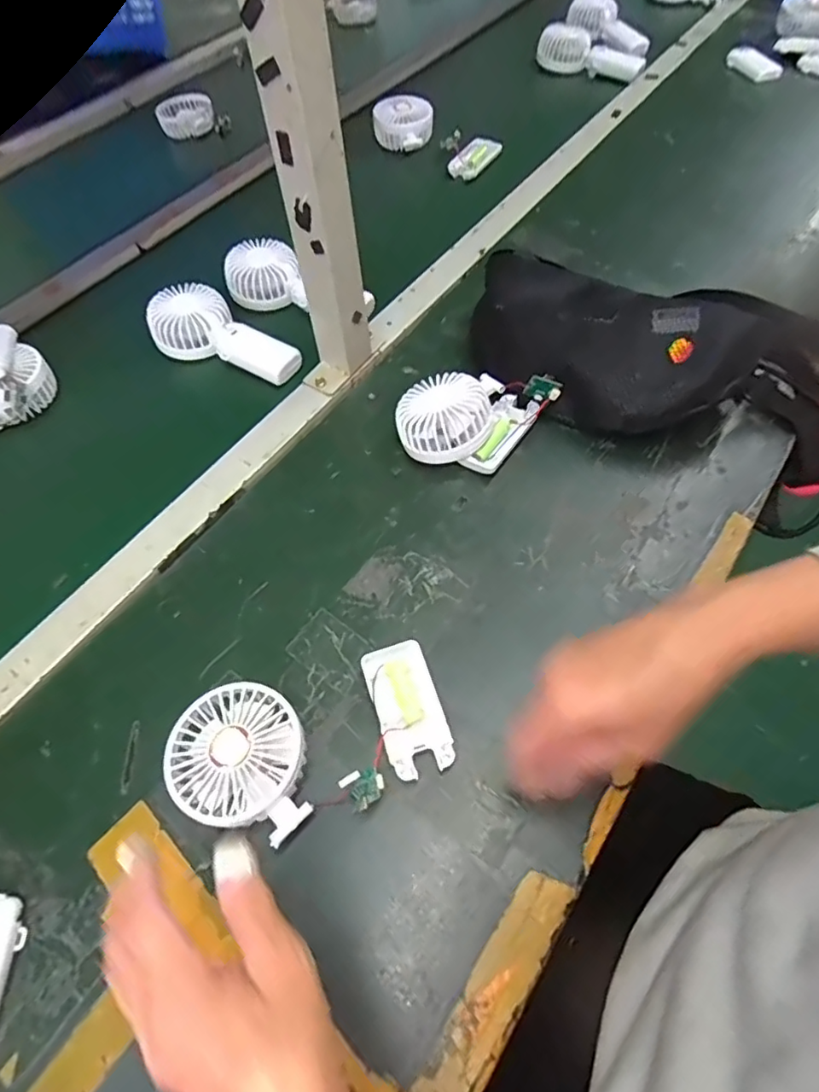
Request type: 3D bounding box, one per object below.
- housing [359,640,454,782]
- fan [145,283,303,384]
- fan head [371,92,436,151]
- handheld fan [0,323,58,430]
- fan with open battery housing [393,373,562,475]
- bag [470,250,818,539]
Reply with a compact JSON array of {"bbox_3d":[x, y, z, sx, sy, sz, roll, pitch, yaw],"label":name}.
[{"bbox_3d":[-0.001,0.116,0.417,0.046,0.011,0.094,-18,60,-7],"label":"housing"},{"bbox_3d":[-0.201,-0.227,0.623,0.171,0.039,0.079,27,65,18],"label":"fan"},{"bbox_3d":[-0.009,-0.633,0.866,0.091,0.047,0.071,-2,59,2],"label":"fan head"},{"bbox_3d":[-0.420,-0.173,0.594,0.086,0.058,0.096,-32,63,-15],"label":"handheld fan"},{"bbox_3d":[0.055,-0.121,0.541,0.110,0.056,0.120,36,68,22],"label":"fan with open battery housing"},{"bbox_3d":[0.239,-0.175,0.560,0.376,0.109,0.183,29,65,19],"label":"bag"}]

